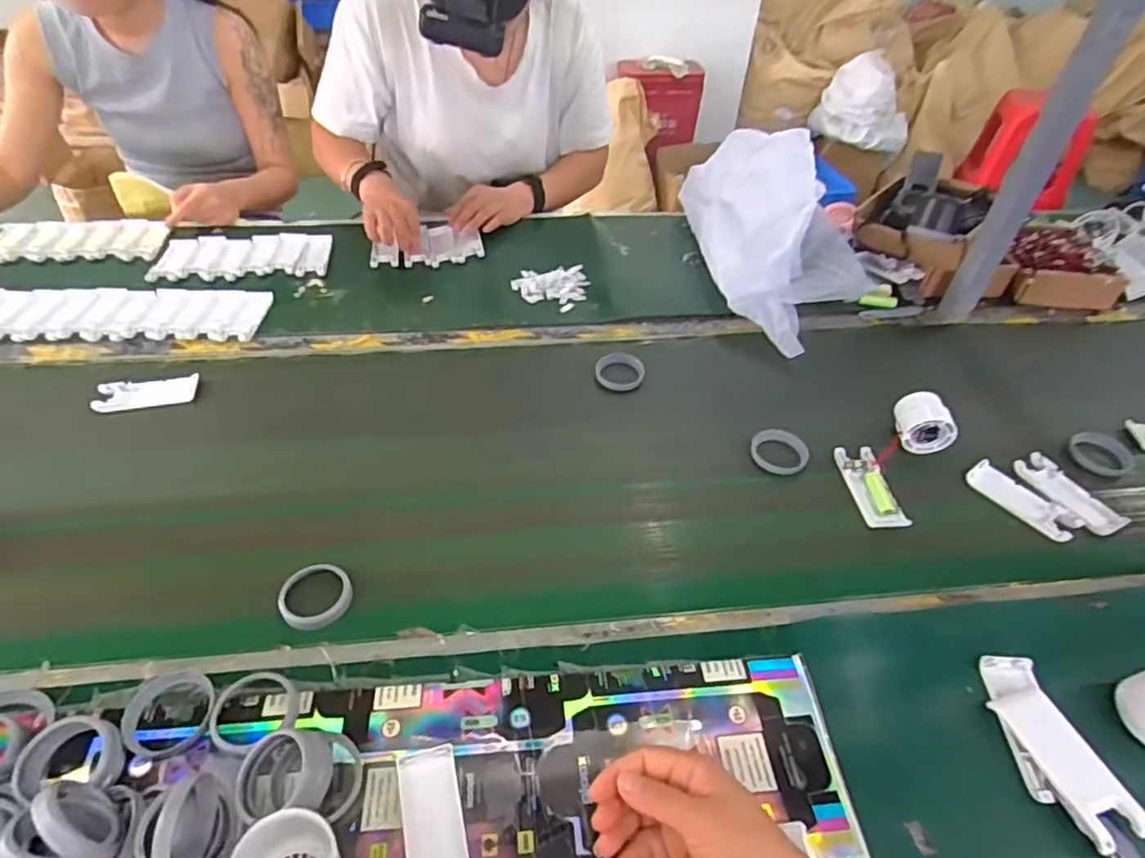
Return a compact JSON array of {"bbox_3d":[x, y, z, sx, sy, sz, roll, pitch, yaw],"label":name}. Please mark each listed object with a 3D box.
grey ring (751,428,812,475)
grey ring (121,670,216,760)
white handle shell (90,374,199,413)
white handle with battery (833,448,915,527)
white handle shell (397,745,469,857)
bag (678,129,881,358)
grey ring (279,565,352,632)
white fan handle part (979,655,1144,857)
[{"bbox_3d":[0.233,0.022,0.710,0.059,0.006,0.061,2,45,-2],"label":"grey ring"},{"bbox_3d":[-0.291,0.203,0.456,0.058,0.009,0.065,-21,50,-23],"label":"grey ring"},{"bbox_3d":[-0.492,-0.041,0.734,0.102,0.017,0.038,-10,47,-13],"label":"white handle shell"},{"bbox_3d":[0.315,0.062,0.671,0.038,0.016,0.105,-2,45,-6],"label":"white handle with battery"},{"bbox_3d":[-0.091,0.269,0.419,0.039,0.013,0.102,-10,47,-13],"label":"white handle shell"},{"bbox_3d":[0.303,-0.286,0.913,0.210,0.160,0.400,0,45,-4],"label":"bag"},{"bbox_3d":[-0.226,0.146,0.557,0.059,0.014,0.058,2,45,-2],"label":"grey ring"},{"bbox_3d":[0.358,0.259,0.444,0.053,0.032,0.206,-3,46,-7],"label":"white fan handle part"}]

